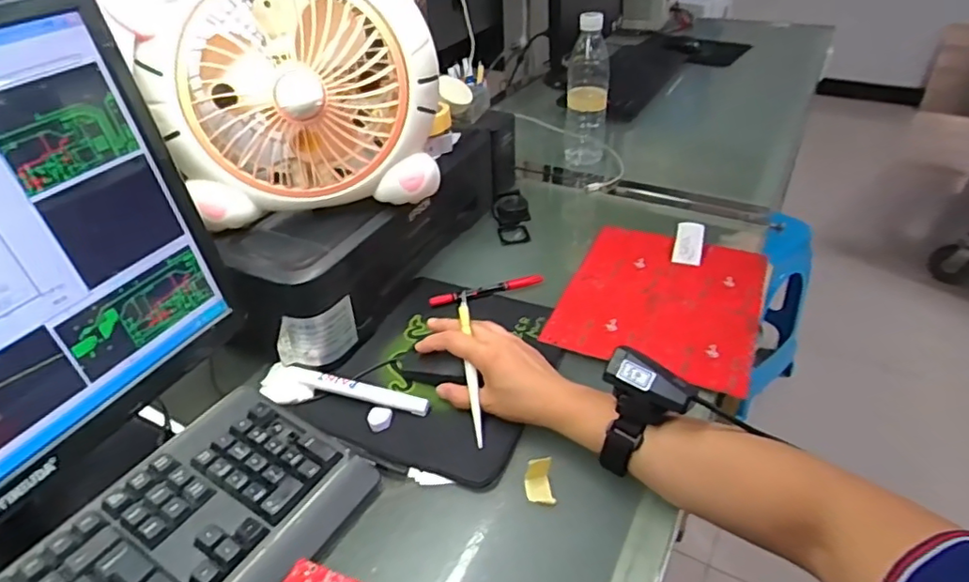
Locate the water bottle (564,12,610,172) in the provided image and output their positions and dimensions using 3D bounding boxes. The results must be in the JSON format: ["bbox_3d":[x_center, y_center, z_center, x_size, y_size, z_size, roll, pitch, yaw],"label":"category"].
[{"bbox_3d":[0.170,-0.323,0.979,0.067,0.245,0.058,6,37,10],"label":"water bottle"}]

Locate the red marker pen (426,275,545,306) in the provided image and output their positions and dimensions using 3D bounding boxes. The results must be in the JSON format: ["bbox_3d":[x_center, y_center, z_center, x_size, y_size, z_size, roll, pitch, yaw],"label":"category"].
[{"bbox_3d":[0.004,-0.001,0.706,0.139,0.016,0.016,-15,38,-17],"label":"red marker pen"}]

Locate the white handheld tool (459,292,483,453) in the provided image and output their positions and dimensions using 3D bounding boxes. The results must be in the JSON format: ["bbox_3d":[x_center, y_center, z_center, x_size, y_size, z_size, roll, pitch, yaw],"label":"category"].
[{"bbox_3d":[-0.013,0.070,0.550,0.009,0.011,0.149,-5,67,-5],"label":"white handheld tool"}]

